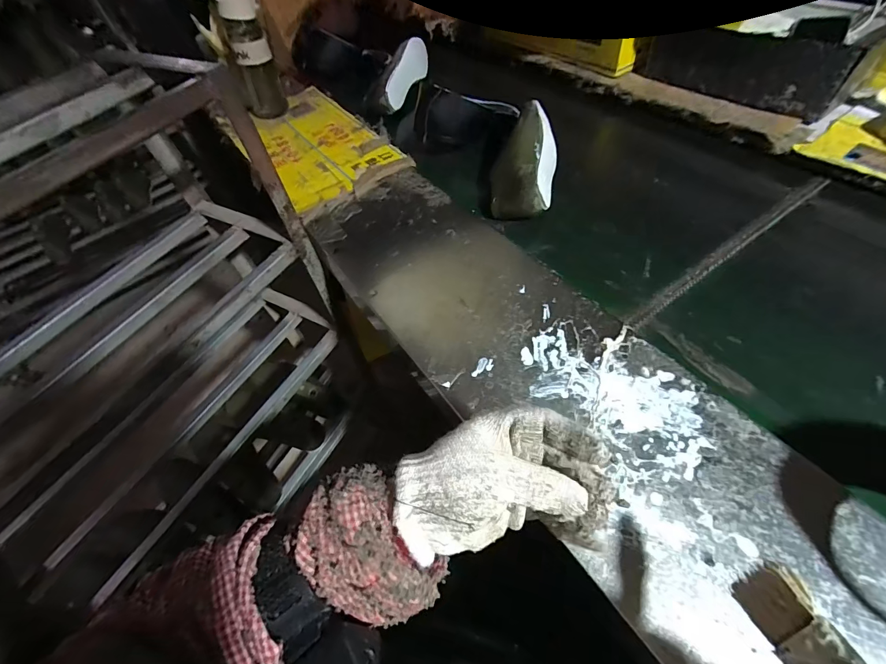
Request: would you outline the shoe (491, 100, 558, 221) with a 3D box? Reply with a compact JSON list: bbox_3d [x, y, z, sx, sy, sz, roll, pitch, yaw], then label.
[{"bbox_3d":[0.135,-0.279,0.616,0.092,0.061,0.227,11,67,13],"label":"shoe"}]

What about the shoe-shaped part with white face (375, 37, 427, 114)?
[{"bbox_3d":[-0.089,-0.586,0.862,0.056,0.069,0.237,7,56,13],"label":"shoe-shaped part with white face"}]

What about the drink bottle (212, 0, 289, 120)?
[{"bbox_3d":[-0.396,-0.559,0.772,0.109,0.218,0.090,-30,56,-13],"label":"drink bottle"}]

